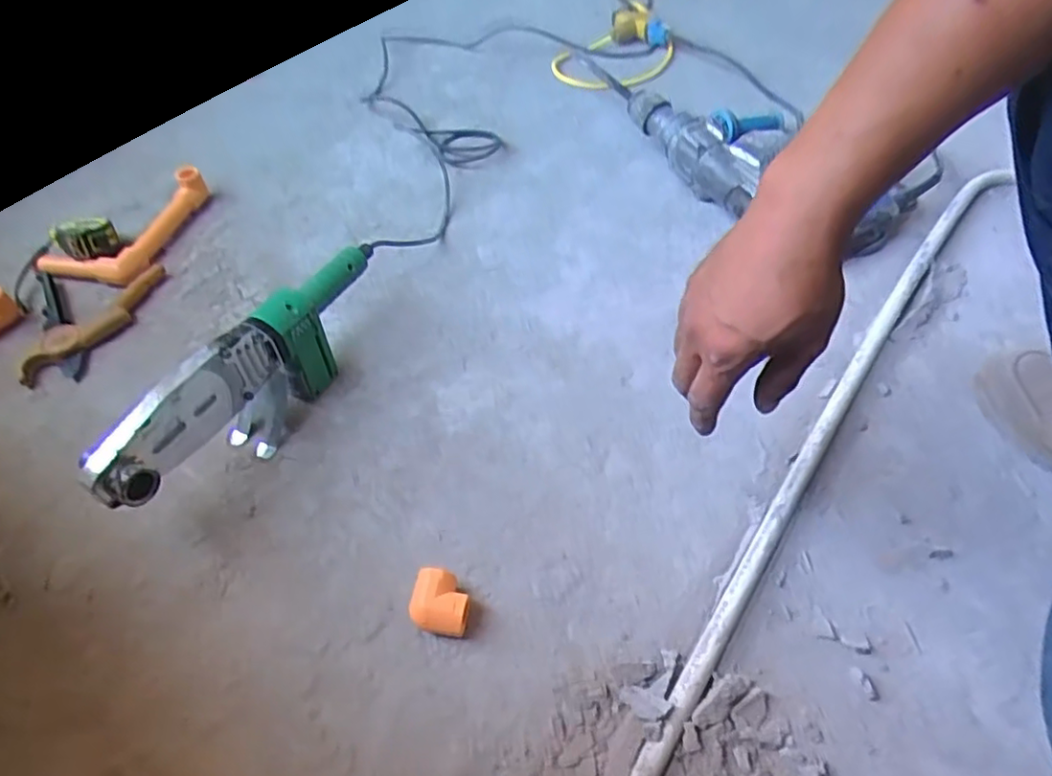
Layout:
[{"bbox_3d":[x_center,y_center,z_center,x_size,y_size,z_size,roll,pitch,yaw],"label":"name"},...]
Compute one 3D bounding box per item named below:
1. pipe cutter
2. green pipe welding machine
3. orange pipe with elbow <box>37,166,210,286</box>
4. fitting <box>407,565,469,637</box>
[{"bbox_3d":[-0.557,-0.085,0.793,0.160,0.023,0.186,-4,52,-1],"label":"pipe cutter"},{"bbox_3d":[-0.271,-0.021,0.665,0.057,0.134,0.376,21,56,17],"label":"green pipe welding machine"},{"bbox_3d":[-0.555,-0.233,0.899,0.125,0.043,0.220,14,54,13],"label":"orange pipe with elbow"},{"bbox_3d":[-0.074,0.186,0.559,0.048,0.033,0.050,2,52,4],"label":"fitting"}]

